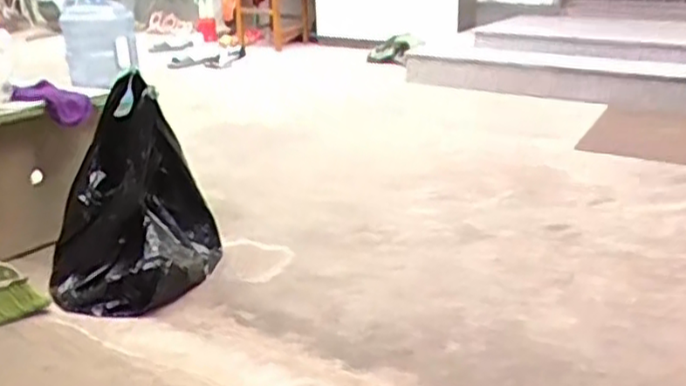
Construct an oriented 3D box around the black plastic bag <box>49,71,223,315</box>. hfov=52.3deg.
[{"bbox_3d":[-0.573,-0.017,1.863,0.440,0.491,0.504,-9,21,-20],"label":"black plastic bag"}]

